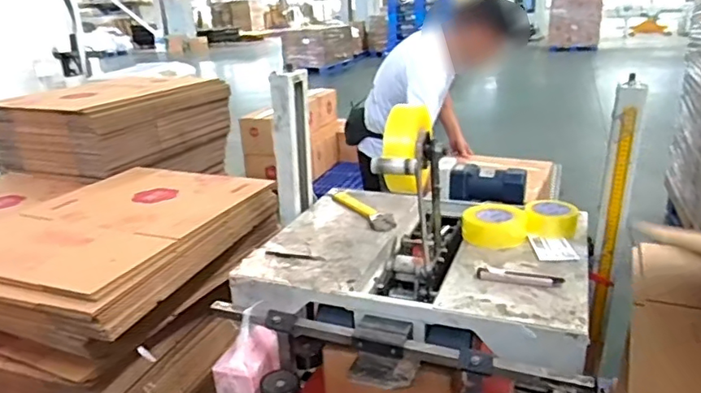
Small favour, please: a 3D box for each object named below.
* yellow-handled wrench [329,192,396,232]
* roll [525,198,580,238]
[{"bbox_3d":[0.033,0.032,1.374,0.058,0.016,0.281,-11,21,-22],"label":"yellow-handled wrench"},{"bbox_3d":[0.441,0.049,1.205,0.112,0.057,0.095,4,21,18],"label":"roll"}]

